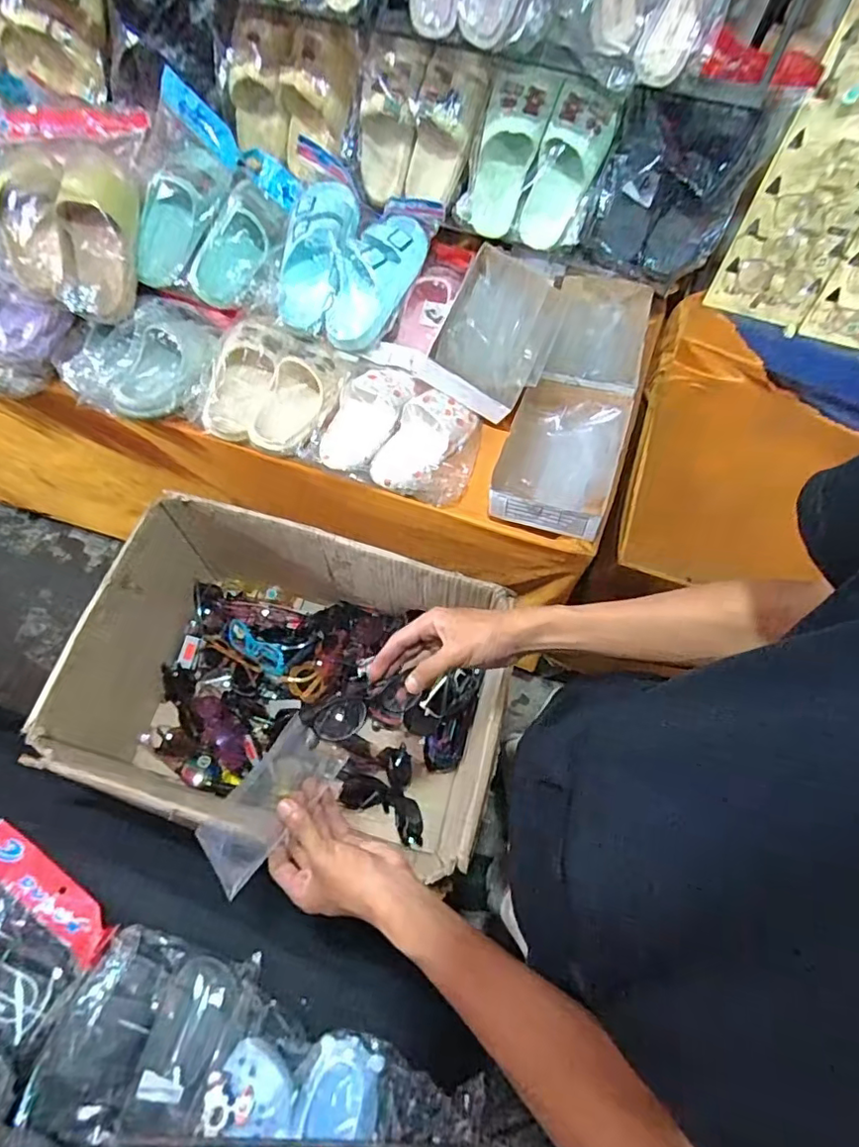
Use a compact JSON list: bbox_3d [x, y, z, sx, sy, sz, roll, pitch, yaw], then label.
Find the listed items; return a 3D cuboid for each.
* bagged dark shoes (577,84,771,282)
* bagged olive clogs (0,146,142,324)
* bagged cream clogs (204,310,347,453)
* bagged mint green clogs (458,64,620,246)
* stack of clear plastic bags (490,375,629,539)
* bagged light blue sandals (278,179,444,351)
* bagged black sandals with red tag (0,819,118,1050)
[{"bbox_3d":[0.346,-0.555,0.801,0.200,0.216,0.076,12,67,3],"label":"bagged dark shoes"},{"bbox_3d":[-0.550,-0.520,0.850,0.184,0.073,0.264,1,90,-6],"label":"bagged olive clogs"},{"bbox_3d":[-0.238,-0.292,0.876,0.178,0.079,0.222,16,67,5],"label":"bagged cream clogs"},{"bbox_3d":[0.157,-0.621,0.843,0.197,0.219,0.088,27,68,9],"label":"bagged mint green clogs"},{"bbox_3d":[0.194,-0.179,0.835,0.161,0.062,0.242,17,67,5],"label":"stack of clear plastic bags"},{"bbox_3d":[-0.125,-0.503,0.929,0.227,0.090,0.253,14,97,-3],"label":"bagged light blue sandals"},{"bbox_3d":[-0.450,0.381,0.584,0.190,0.046,0.142,29,68,10],"label":"bagged black sandals with red tag"}]

